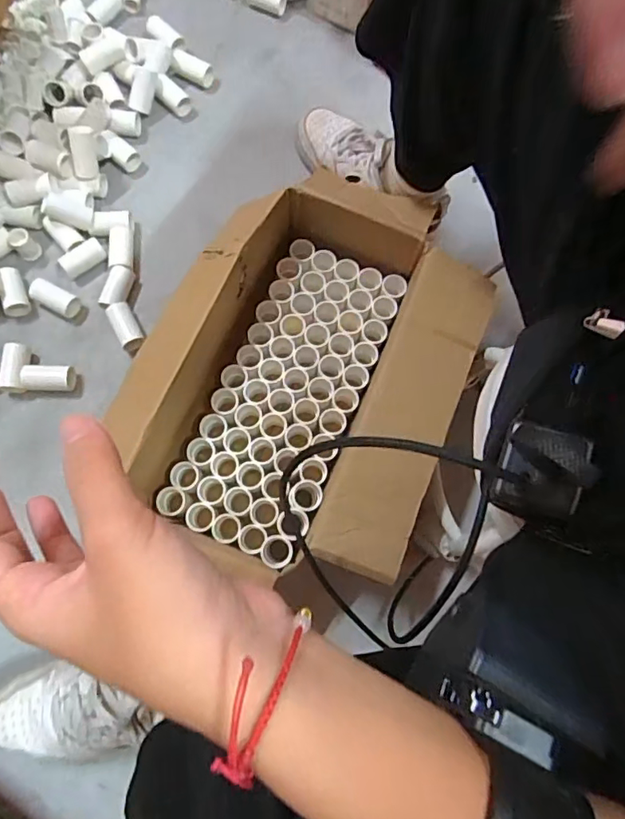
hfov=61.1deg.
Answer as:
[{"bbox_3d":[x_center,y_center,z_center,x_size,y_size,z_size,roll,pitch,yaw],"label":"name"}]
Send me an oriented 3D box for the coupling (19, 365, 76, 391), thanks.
[{"bbox_3d":[-0.306,-0.036,0.619,0.056,0.026,0.029,-1,75,-1],"label":"coupling"}]

